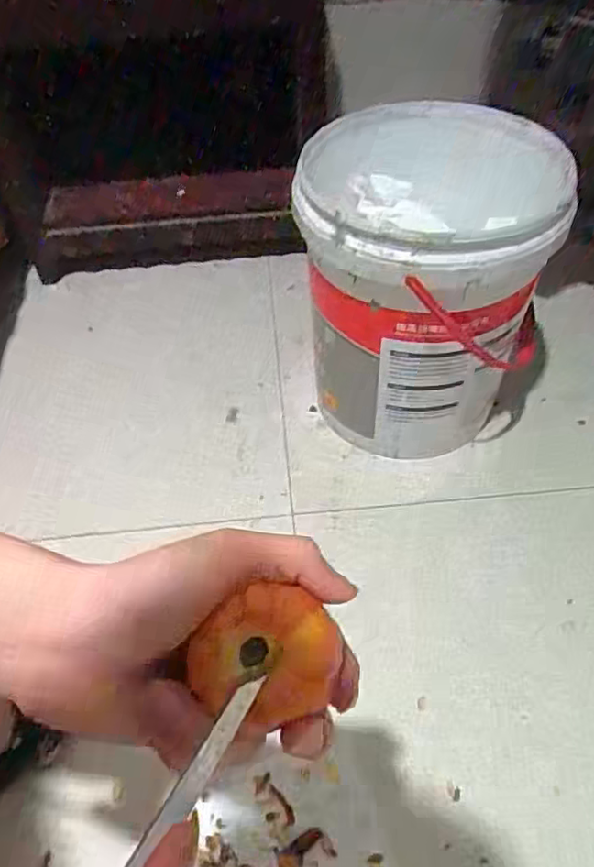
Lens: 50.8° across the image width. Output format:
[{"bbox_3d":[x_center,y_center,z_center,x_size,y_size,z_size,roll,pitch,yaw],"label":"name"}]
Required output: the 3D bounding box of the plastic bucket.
[{"bbox_3d":[0.149,-0.186,0.827,0.278,0.350,0.292,-2,50,2],"label":"plastic bucket"}]

